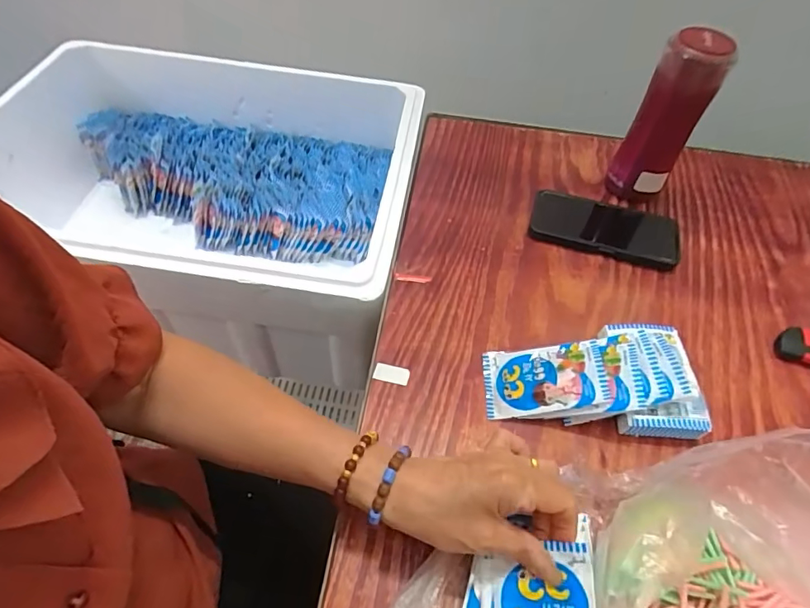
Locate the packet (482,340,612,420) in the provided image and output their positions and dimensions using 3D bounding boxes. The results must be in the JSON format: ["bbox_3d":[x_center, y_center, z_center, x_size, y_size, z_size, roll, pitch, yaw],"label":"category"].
[{"bbox_3d":[0.123,0.065,0.436,0.104,0.008,0.065,-12,51,18],"label":"packet"}]

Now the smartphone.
[{"bbox_3d":[0.234,-0.089,0.573,0.167,0.016,0.082,14,52,8],"label":"smartphone"}]

